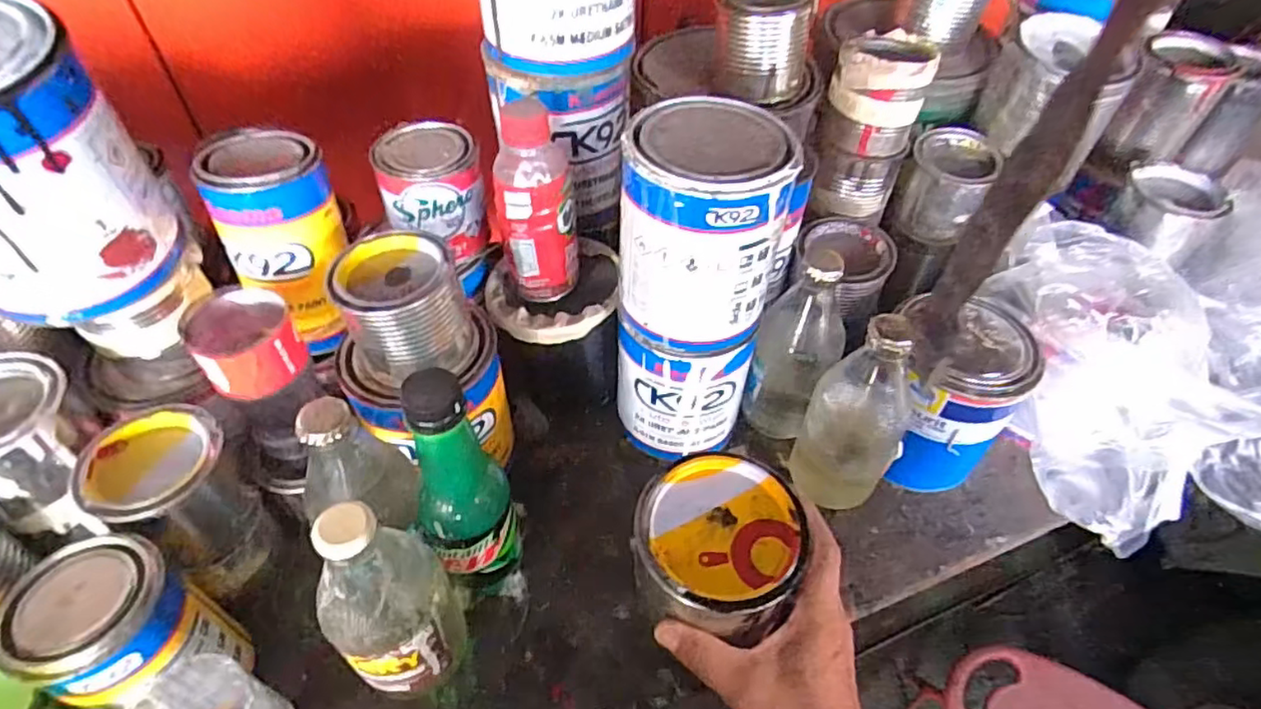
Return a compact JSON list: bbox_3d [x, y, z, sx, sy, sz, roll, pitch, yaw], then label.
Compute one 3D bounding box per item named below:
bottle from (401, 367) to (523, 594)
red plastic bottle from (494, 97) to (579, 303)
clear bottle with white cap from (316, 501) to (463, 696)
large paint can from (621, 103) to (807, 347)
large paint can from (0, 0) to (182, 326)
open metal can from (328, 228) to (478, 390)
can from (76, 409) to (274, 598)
[{"bbox_3d":[-0.100,0.088,0.390,0.054,0.196,0.051,2,51,-3],"label":"bottle"},{"bbox_3d":[-0.064,-0.099,0.446,0.051,0.134,0.042,-8,52,-10],"label":"red plastic bottle"},{"bbox_3d":[-0.130,0.142,0.358,0.063,0.160,0.053,-21,56,-20],"label":"clear bottle with white cap"},{"bbox_3d":[0.042,-0.083,0.421,0.101,0.126,0.103,4,51,-1],"label":"large paint can"},{"bbox_3d":[-0.306,-0.085,0.333,0.104,0.156,0.092,-36,62,-28],"label":"large paint can"},{"bbox_3d":[-0.141,-0.029,0.409,0.073,0.065,0.076,-16,54,-16],"label":"open metal can"},{"bbox_3d":[-0.272,0.090,0.402,0.075,0.100,0.072,2,51,-3],"label":"can"}]

